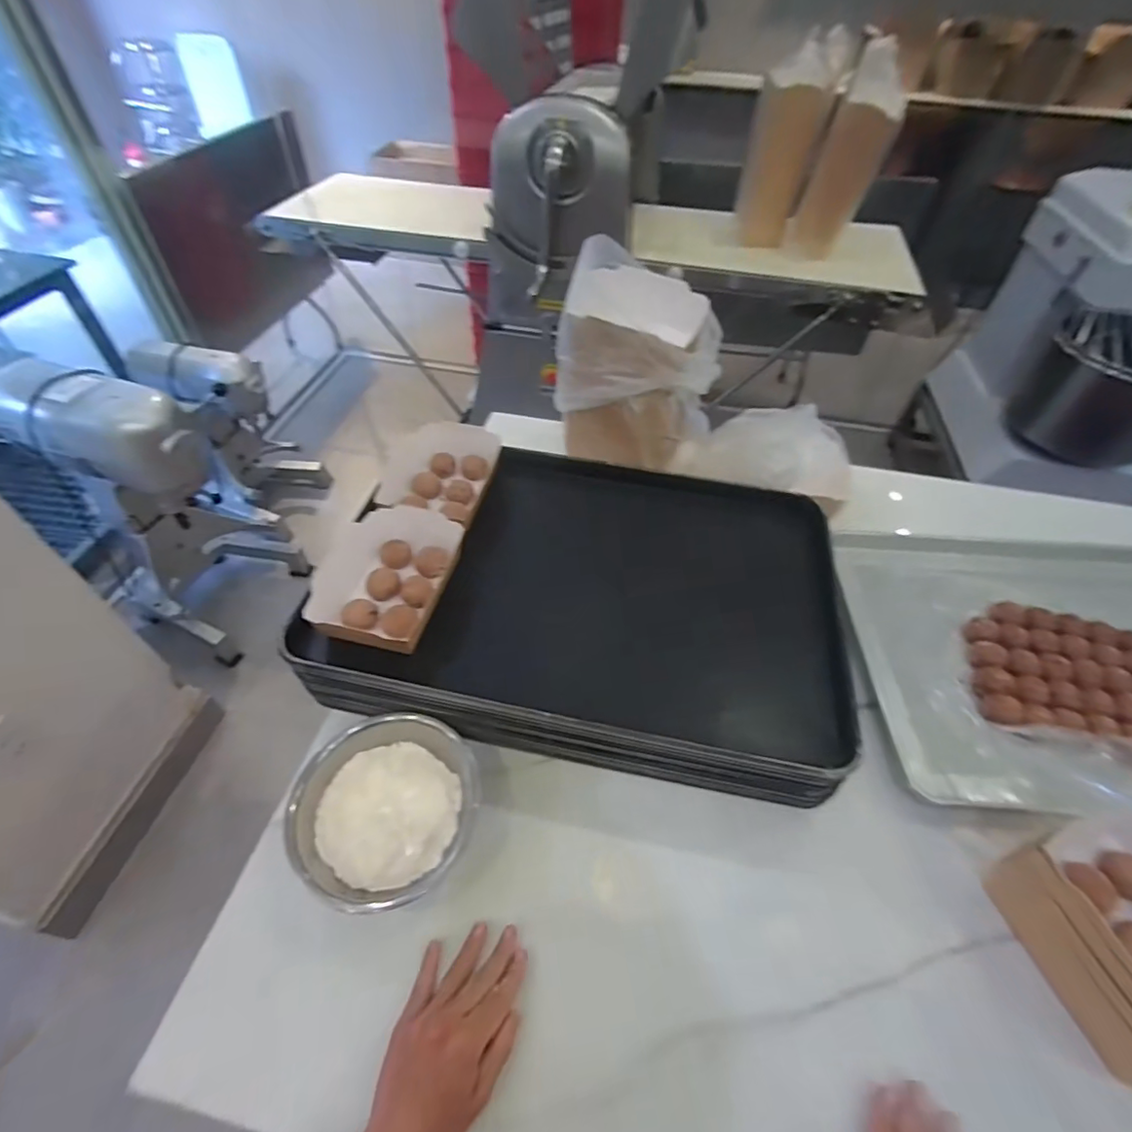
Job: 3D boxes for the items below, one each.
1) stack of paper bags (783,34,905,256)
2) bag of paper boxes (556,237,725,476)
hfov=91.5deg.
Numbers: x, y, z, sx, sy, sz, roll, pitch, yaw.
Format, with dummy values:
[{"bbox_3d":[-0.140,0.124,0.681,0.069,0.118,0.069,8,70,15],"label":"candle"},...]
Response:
[{"bbox_3d":[0.749,-1.067,1.473,0.174,0.460,0.187,20,52,14],"label":"stack of paper bags"},{"bbox_3d":[0.107,-0.289,0.814,0.213,0.253,0.152,29,54,21],"label":"bag of paper boxes"}]

